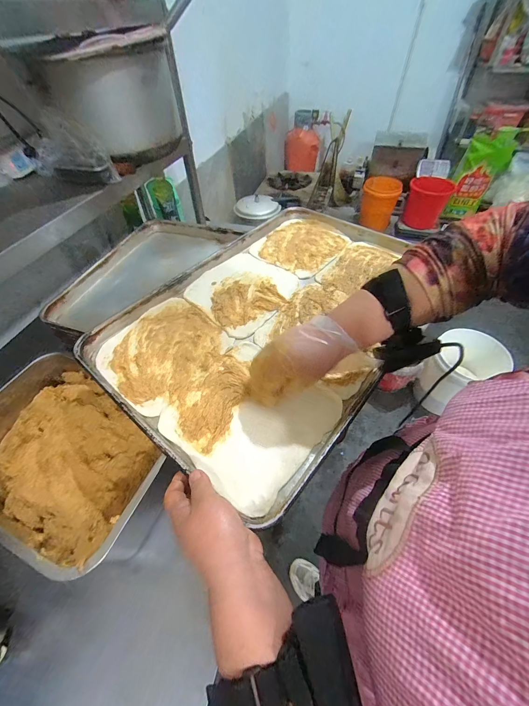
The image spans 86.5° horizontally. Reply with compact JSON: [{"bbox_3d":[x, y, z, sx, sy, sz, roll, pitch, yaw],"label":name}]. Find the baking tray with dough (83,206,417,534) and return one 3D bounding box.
[{"bbox_3d":[0.027,-0.093,0.507,0.400,0.036,0.598,31,59,21],"label":"baking tray with dough"}]

